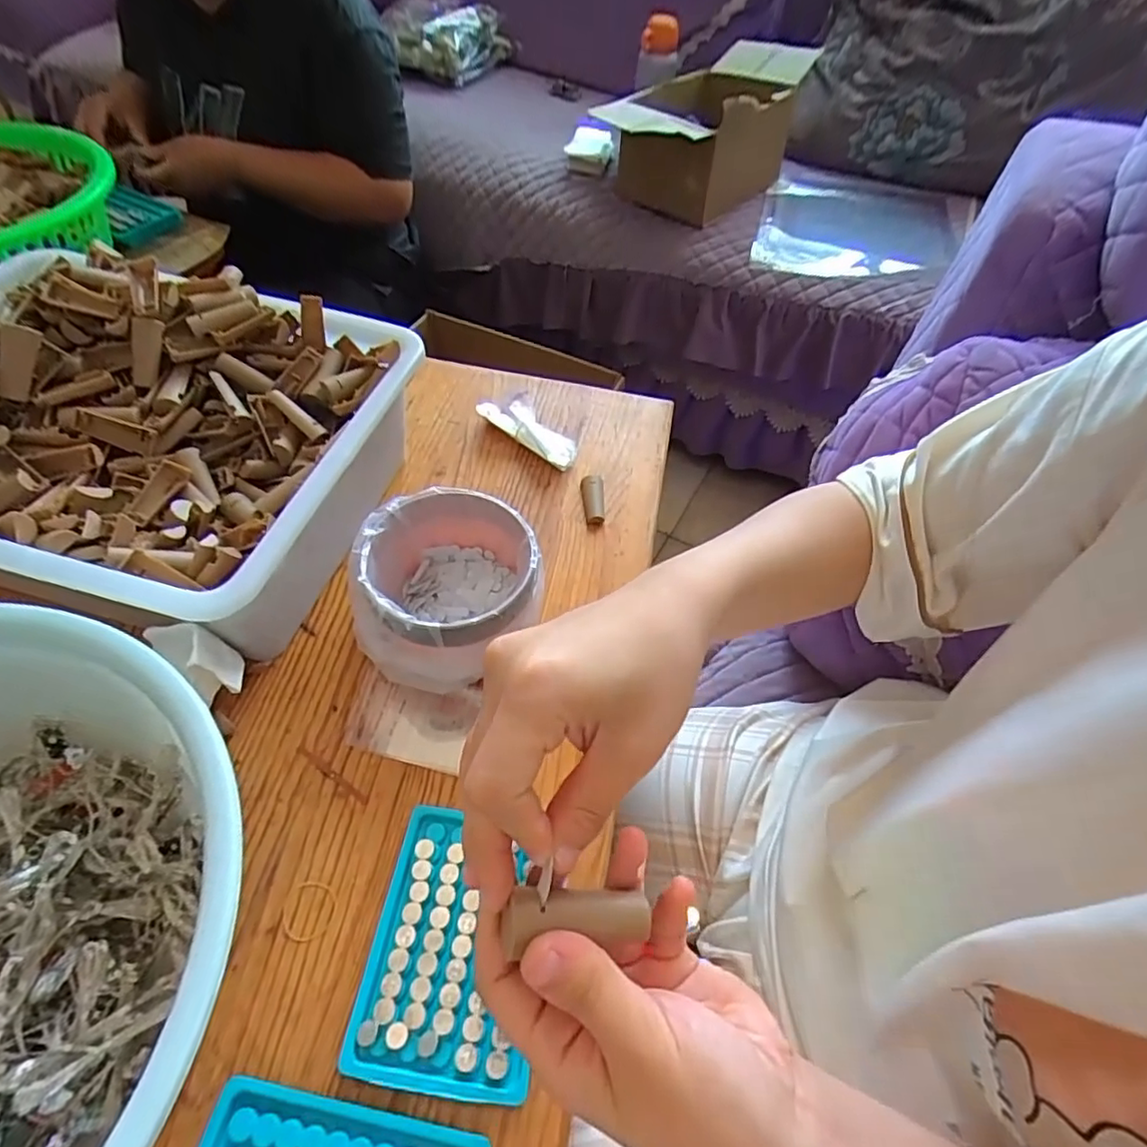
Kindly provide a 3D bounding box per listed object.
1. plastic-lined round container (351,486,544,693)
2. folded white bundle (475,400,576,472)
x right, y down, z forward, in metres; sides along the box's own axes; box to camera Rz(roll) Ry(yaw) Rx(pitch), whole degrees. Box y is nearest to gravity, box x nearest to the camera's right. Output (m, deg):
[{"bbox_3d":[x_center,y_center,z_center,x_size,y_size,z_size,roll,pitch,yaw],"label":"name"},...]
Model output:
[{"bbox_3d":[-0.086,0.014,0.436,0.117,0.085,0.119,2,53,-3],"label":"plastic-lined round container"},{"bbox_3d":[-0.041,-0.136,0.582,0.101,0.026,0.036,30,57,17],"label":"folded white bundle"}]

